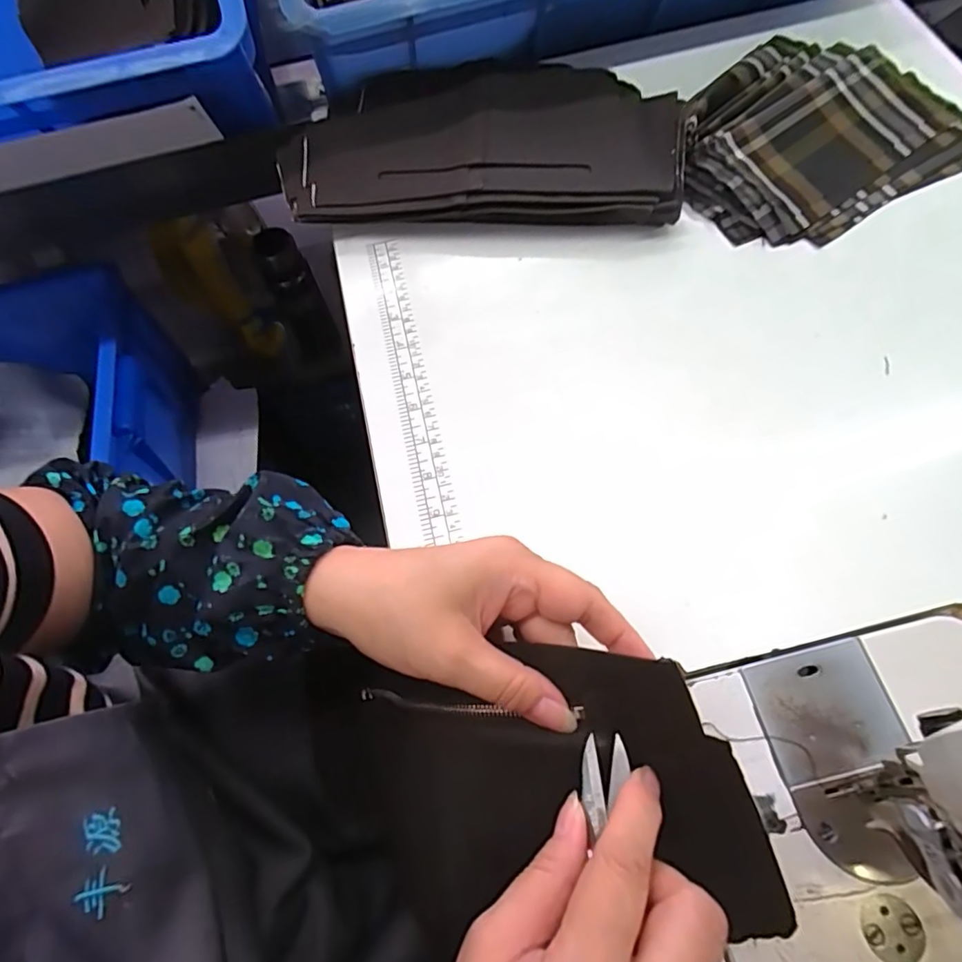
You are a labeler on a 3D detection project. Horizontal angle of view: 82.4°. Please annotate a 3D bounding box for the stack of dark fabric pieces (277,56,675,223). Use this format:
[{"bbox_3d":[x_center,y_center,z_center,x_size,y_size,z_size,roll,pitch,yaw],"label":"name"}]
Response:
[{"bbox_3d":[-0.005,-0.276,0.438,0.305,0.035,0.184,1,67,5],"label":"stack of dark fabric pieces"}]

